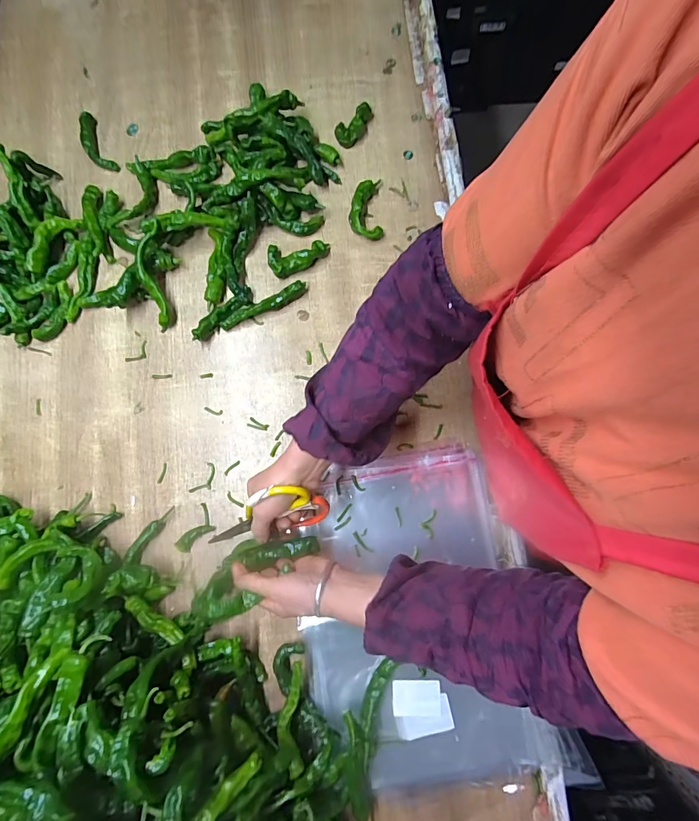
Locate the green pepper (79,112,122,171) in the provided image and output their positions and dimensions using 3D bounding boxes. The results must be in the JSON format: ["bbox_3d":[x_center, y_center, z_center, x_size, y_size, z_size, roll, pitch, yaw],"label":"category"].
[{"bbox_3d":[-0.416,-0.435,0.645,0.036,0.020,0.119,-29,80,-4],"label":"green pepper"}]

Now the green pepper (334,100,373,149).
[{"bbox_3d":[0.011,-0.459,0.641,0.031,0.026,0.076,44,83,8],"label":"green pepper"}]

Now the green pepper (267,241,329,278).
[{"bbox_3d":[-0.077,-0.229,0.600,0.092,0.025,0.050,-5,80,0],"label":"green pepper"}]

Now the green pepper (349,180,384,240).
[{"bbox_3d":[0.025,-0.313,0.614,0.050,0.028,0.095,-2,80,1],"label":"green pepper"}]

